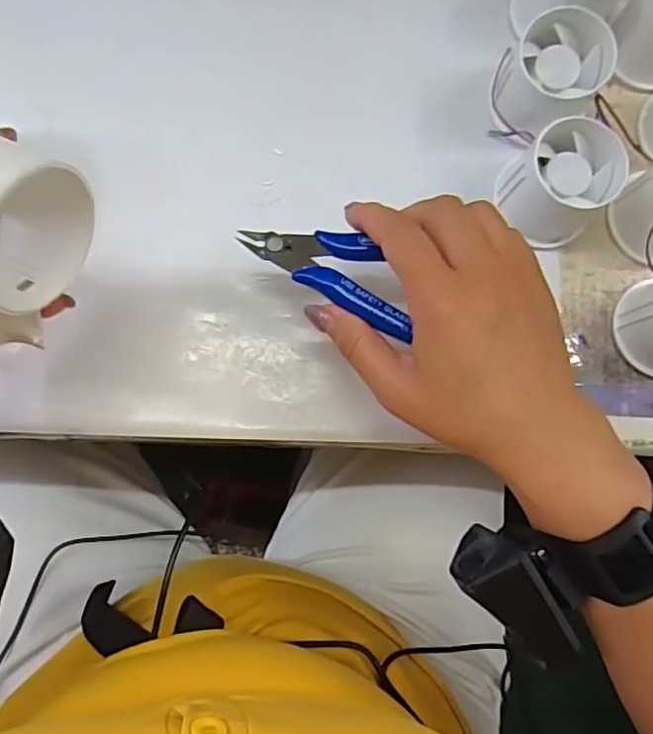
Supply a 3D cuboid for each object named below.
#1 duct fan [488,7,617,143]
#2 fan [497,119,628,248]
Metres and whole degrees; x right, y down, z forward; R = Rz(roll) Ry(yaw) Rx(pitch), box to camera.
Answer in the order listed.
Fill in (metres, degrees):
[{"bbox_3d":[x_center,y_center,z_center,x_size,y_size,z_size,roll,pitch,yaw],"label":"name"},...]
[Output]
[{"bbox_3d":[0.125,-0.161,0.323,0.049,0.055,0.053,0,83,-3],"label":"duct fan"},{"bbox_3d":[0.129,-0.102,0.320,0.051,0.049,0.056,-38,86,-7],"label":"fan"}]

